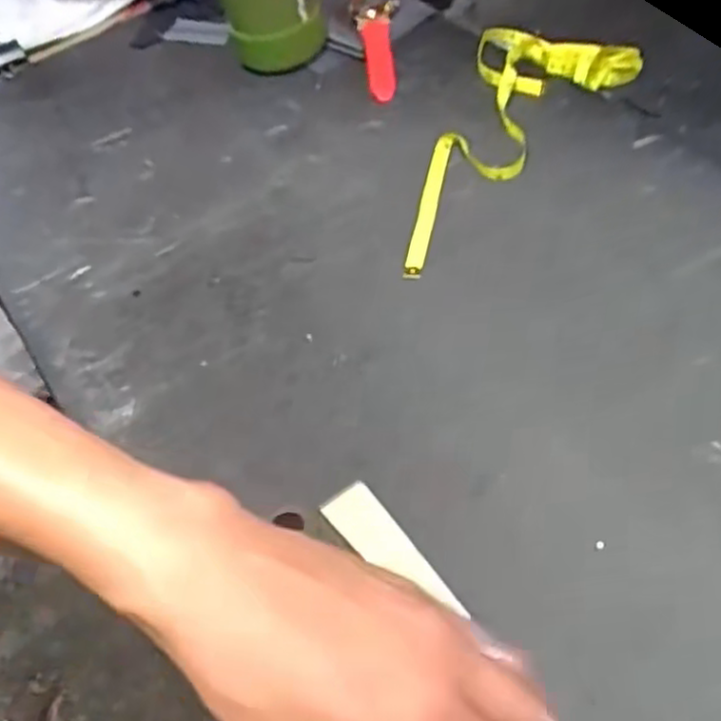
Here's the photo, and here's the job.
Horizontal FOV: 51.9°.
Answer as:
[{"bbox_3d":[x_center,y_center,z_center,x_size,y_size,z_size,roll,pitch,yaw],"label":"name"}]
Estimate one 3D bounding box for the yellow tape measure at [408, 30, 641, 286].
[{"bbox_3d":[0.101,-0.197,0.618,0.127,0.021,0.337,27,58,25],"label":"yellow tape measure"}]

